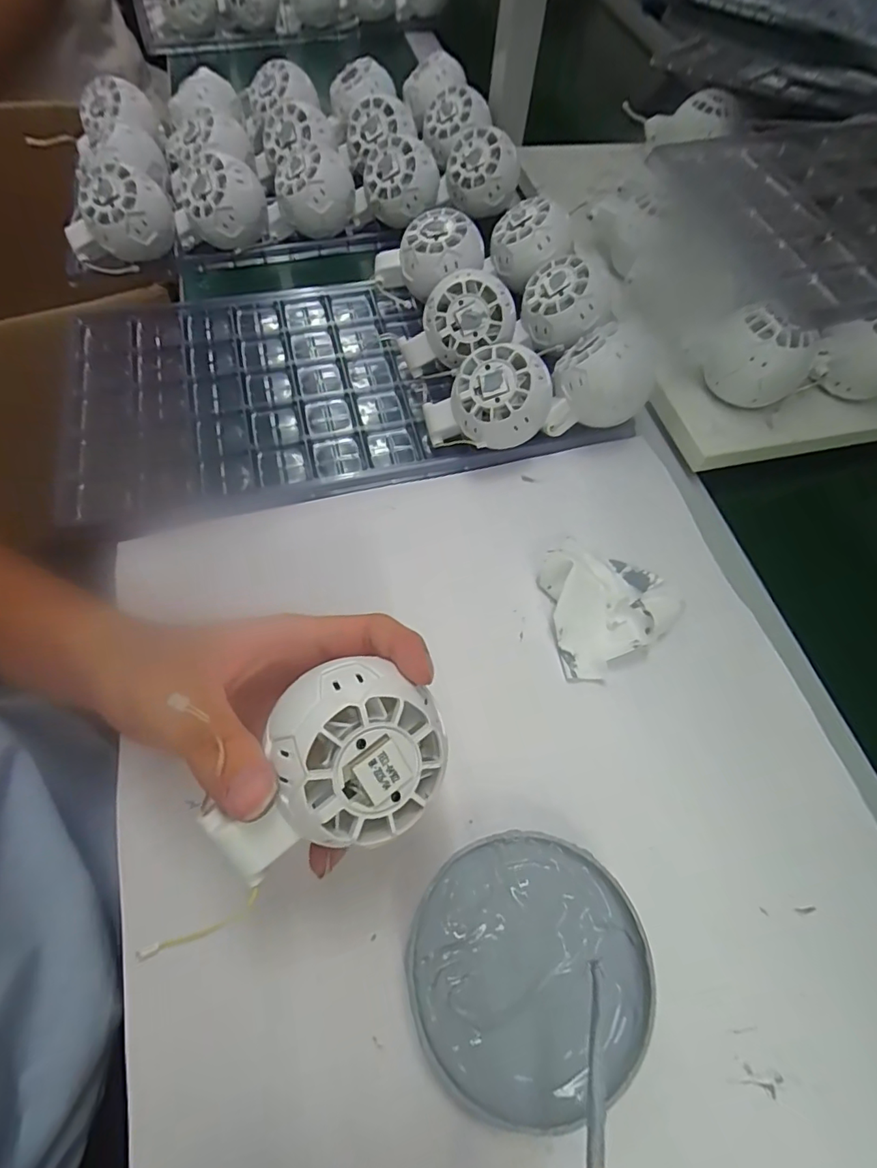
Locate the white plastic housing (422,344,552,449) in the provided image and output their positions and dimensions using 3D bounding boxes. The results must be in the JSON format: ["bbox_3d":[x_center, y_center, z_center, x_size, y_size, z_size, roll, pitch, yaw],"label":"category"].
[{"bbox_3d":[0.032,-0.116,0.337,0.070,0.064,0.057,-16,65,-10],"label":"white plastic housing"}]

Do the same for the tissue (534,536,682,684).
[{"bbox_3d":[0.103,0.010,0.301,0.078,0.023,0.081,-7,64,-6],"label":"tissue"}]

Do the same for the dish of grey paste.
[{"bbox_3d":[0.038,0.163,0.224,0.097,0.020,0.095,1,63,-2],"label":"dish of grey paste"}]

